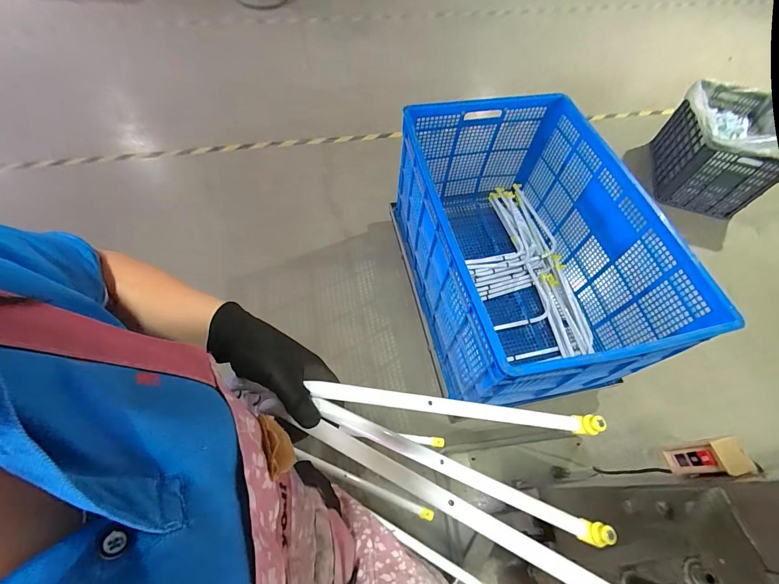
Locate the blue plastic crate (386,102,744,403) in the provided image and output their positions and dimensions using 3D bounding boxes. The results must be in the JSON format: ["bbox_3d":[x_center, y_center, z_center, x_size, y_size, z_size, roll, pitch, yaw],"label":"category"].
[{"bbox_3d":[0.455,-0.160,1.246,0.658,0.627,0.980,-11,61,-9],"label":"blue plastic crate"}]

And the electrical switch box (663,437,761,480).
[{"bbox_3d":[0.488,0.259,0.540,0.042,0.106,0.051,-7,61,-7],"label":"electrical switch box"}]

